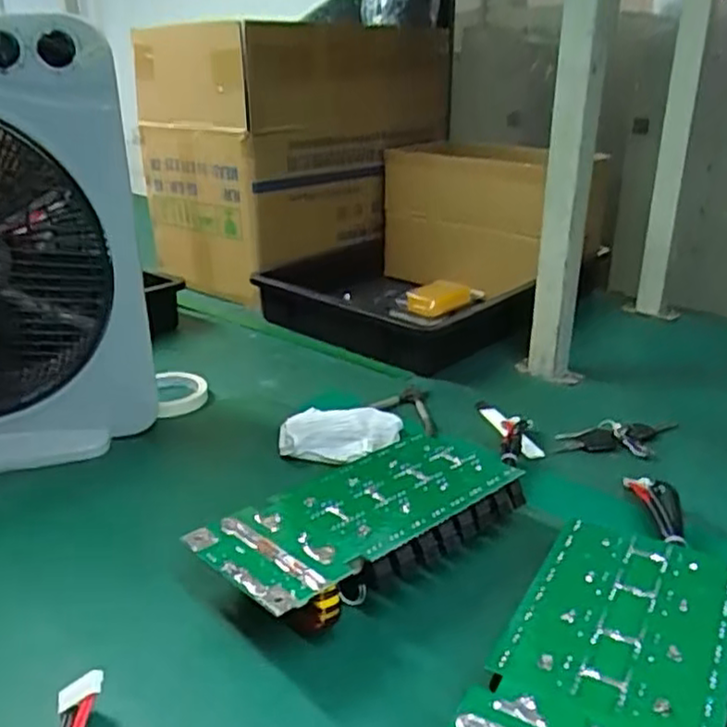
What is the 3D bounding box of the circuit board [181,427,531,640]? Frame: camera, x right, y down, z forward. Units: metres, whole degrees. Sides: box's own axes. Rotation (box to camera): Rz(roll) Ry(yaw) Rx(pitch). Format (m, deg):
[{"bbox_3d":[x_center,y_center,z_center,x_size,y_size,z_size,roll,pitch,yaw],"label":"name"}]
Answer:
[{"bbox_3d":[0.003,0.139,0.582,0.266,0.065,0.139,-20,31,-40],"label":"circuit board"}]

